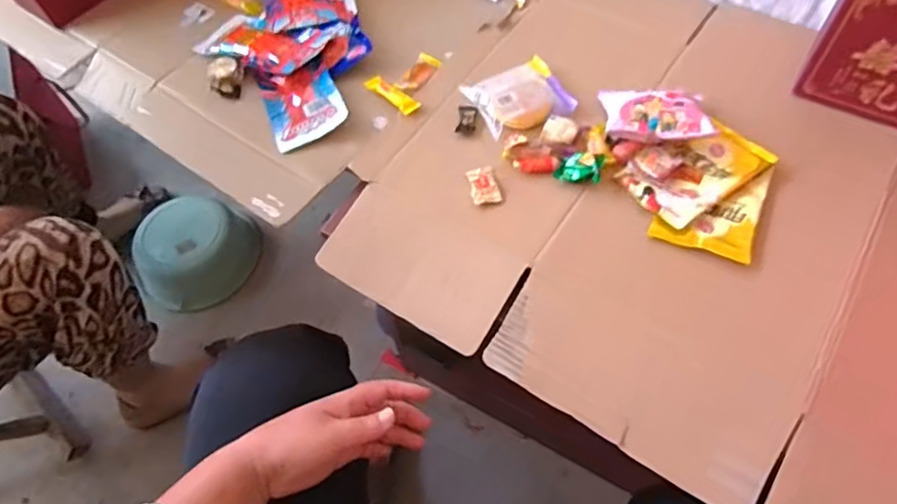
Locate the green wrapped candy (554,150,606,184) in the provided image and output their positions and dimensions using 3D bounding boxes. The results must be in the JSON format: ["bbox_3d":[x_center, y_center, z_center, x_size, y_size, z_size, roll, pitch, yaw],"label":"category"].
[{"bbox_3d":[0.151,-0.099,0.675,0.049,0.020,0.042,18,59,14],"label":"green wrapped candy"}]

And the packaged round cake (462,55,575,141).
[{"bbox_3d":[0.088,-0.192,0.741,0.111,0.028,0.095,-22,58,-11],"label":"packaged round cake"}]

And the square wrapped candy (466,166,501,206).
[{"bbox_3d":[0.040,-0.077,0.685,0.032,0.012,0.051,-10,56,-4],"label":"square wrapped candy"}]

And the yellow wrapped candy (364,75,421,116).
[{"bbox_3d":[-0.074,-0.203,0.766,0.083,0.006,0.024,37,66,24],"label":"yellow wrapped candy"}]

